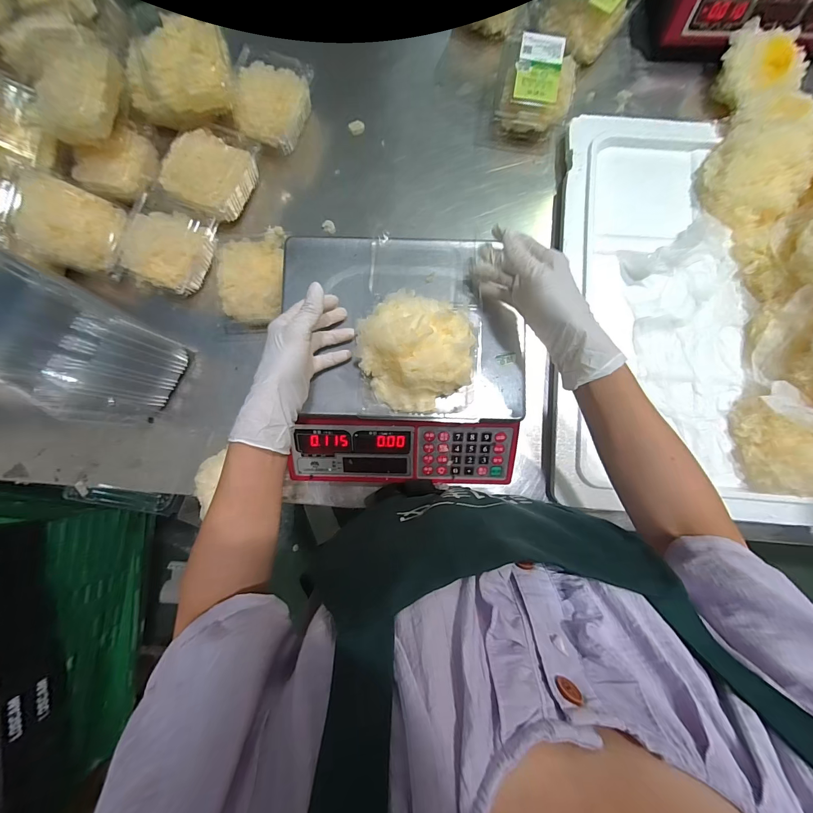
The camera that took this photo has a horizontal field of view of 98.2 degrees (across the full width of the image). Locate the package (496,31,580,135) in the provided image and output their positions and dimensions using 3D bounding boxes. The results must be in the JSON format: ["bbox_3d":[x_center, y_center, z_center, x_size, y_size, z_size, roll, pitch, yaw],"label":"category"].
[{"bbox_3d":[0.189,-0.471,0.527,0.104,0.069,0.103,12,85,2],"label":"package"}]

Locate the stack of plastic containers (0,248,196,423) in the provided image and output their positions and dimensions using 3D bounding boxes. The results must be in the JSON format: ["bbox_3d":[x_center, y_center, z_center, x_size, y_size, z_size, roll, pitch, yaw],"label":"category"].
[{"bbox_3d":[-0.442,-0.083,0.462,0.244,0.120,0.130,29,86,3],"label":"stack of plastic containers"}]

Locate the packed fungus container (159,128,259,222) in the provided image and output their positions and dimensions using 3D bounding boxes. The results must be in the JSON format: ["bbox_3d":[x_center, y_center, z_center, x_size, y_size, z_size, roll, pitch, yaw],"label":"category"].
[{"bbox_3d":[-0.286,-0.337,0.517,0.100,0.056,0.105,24,86,3],"label":"packed fungus container"}]

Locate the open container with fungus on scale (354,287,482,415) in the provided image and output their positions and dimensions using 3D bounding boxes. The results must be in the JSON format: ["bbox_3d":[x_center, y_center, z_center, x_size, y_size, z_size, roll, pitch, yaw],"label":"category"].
[{"bbox_3d":[0.018,-0.057,0.379,0.135,0.088,0.121,1,85,1],"label":"open container with fungus on scale"}]

